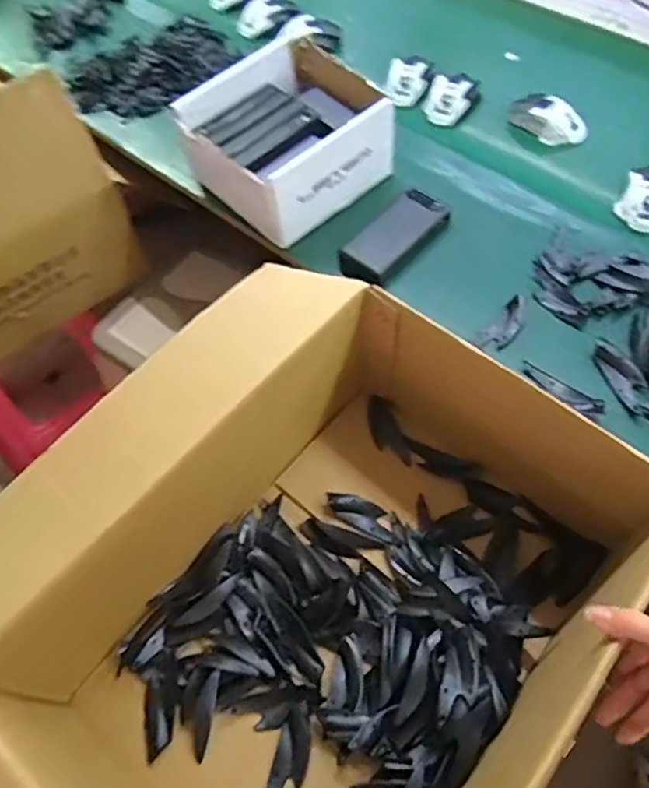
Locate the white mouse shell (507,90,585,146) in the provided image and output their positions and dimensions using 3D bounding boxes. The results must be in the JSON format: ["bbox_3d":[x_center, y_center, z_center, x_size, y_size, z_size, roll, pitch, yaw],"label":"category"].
[{"bbox_3d":[0.330,-0.408,0.927,0.124,0.042,0.062,37,68,23],"label":"white mouse shell"}]

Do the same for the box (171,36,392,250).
[{"bbox_3d":[-0.052,-0.351,0.862,0.241,0.110,0.223,-38,63,-18],"label":"box"}]

